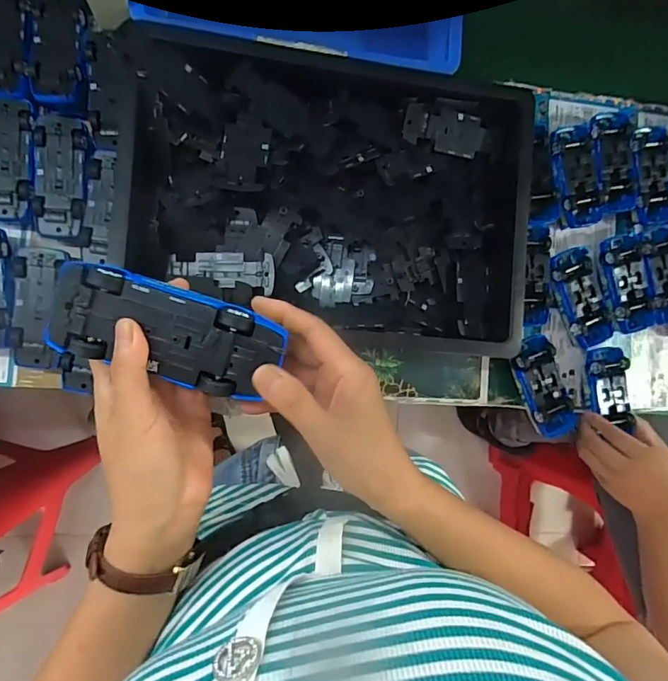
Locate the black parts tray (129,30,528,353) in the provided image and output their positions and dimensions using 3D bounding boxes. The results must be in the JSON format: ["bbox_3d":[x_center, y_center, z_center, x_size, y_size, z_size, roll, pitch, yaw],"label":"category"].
[{"bbox_3d":[0.003,-0.158,0.522,0.444,0.069,0.317,4,86,-9],"label":"black parts tray"}]

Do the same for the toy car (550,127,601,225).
[{"bbox_3d":[0.317,-0.218,0.617,0.065,0.040,0.129,-10,88,-9],"label":"toy car"}]

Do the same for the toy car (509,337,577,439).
[{"bbox_3d":[0.274,0.060,0.595,0.061,0.028,0.129,-20,90,-9],"label":"toy car"}]

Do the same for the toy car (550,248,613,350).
[{"bbox_3d":[0.328,-0.055,0.619,0.061,0.040,0.133,-24,91,-9],"label":"toy car"}]

